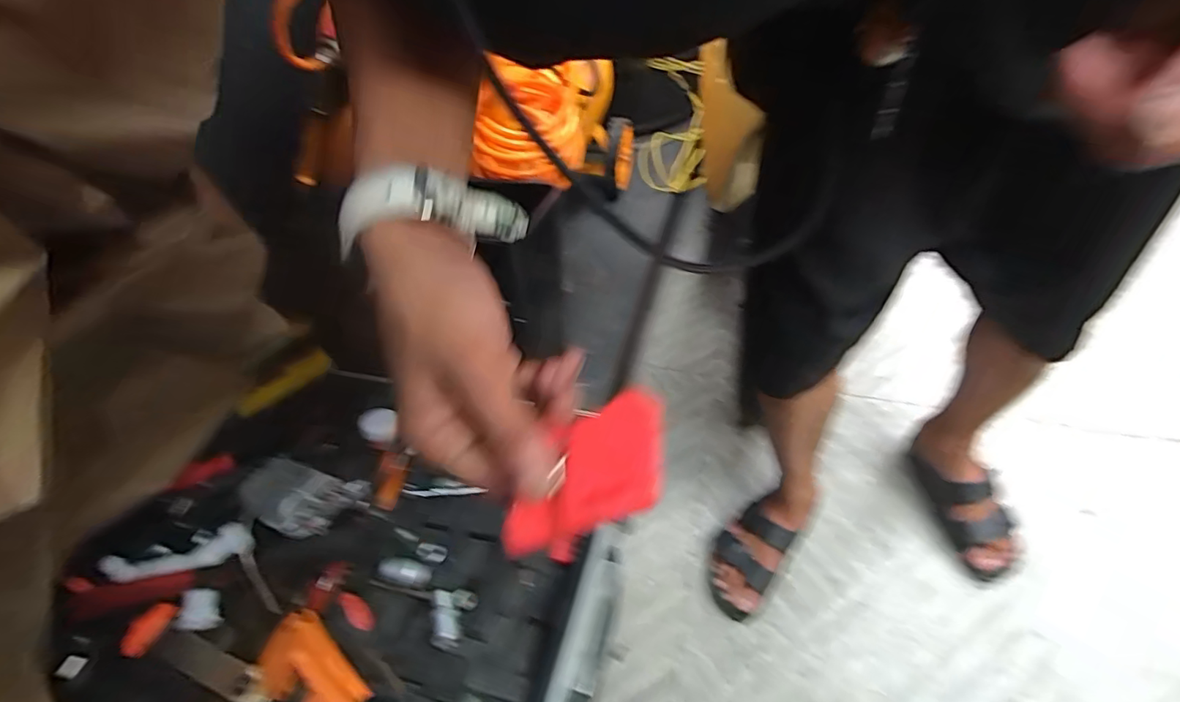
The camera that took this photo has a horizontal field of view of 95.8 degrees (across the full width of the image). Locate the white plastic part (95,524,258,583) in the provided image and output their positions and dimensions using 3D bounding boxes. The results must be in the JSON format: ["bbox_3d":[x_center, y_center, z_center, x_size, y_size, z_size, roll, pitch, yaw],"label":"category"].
[{"bbox_3d":[-0.348,0.174,0.448,0.112,0.020,0.032,-16,46,-9],"label":"white plastic part"}]

